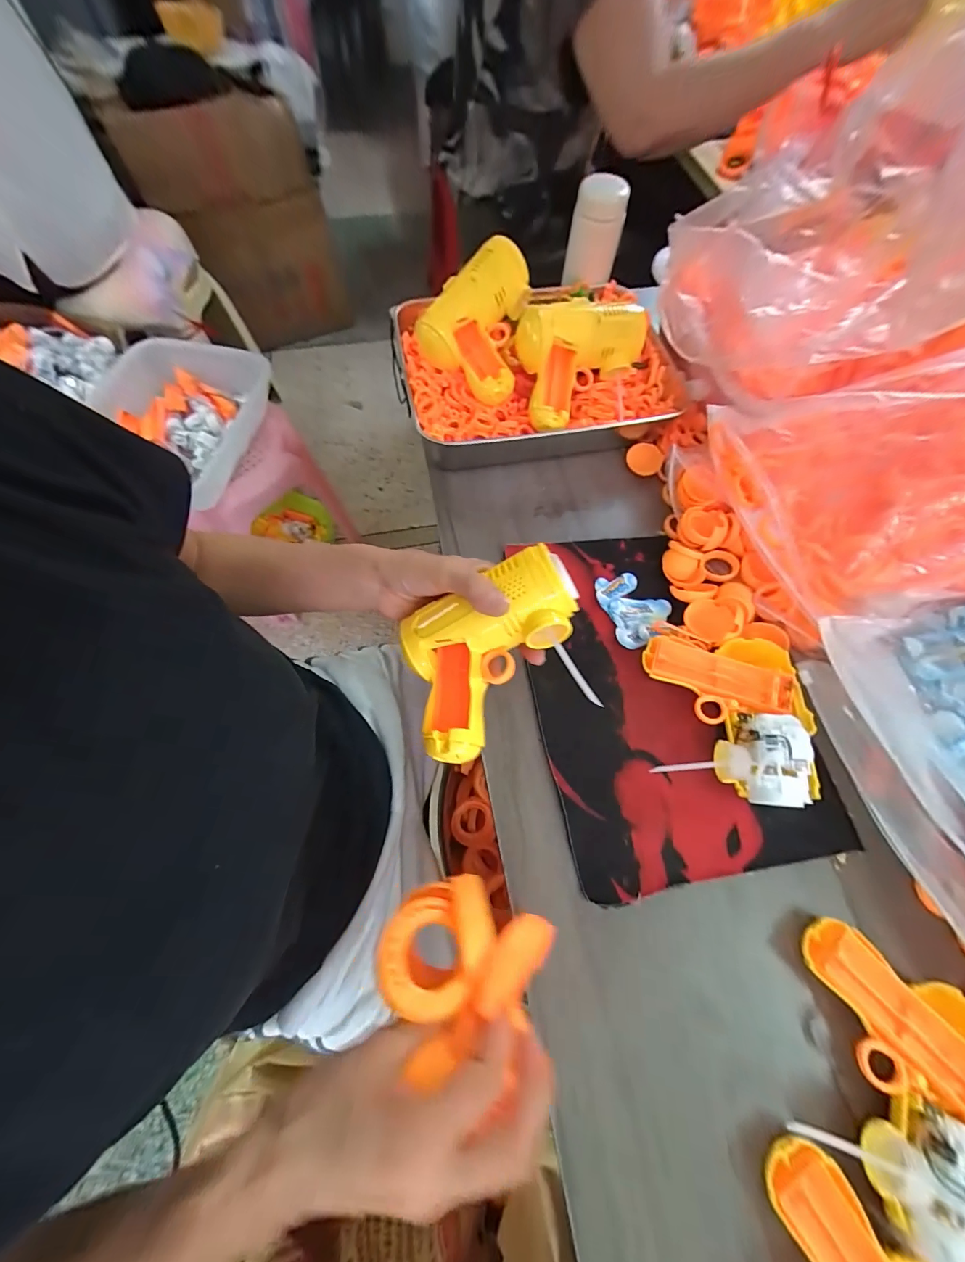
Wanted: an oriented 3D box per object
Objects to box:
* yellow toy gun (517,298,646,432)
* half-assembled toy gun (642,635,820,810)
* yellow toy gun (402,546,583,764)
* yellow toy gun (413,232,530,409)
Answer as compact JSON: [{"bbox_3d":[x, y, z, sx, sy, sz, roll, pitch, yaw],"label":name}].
[{"bbox_3d":[0.105,-0.281,0.444,0.134,0.069,0.119,-1,66,-2],"label":"yellow toy gun"},{"bbox_3d":[0.206,0.067,0.359,0.125,0.039,0.145,7,66,1],"label":"half-assembled toy gun"},{"bbox_3d":[-0.001,0.010,0.310,0.093,0.053,0.151,37,91,26],"label":"yellow toy gun"},{"bbox_3d":[0.009,-0.325,0.452,0.121,0.043,0.131,41,89,-5],"label":"yellow toy gun"}]

